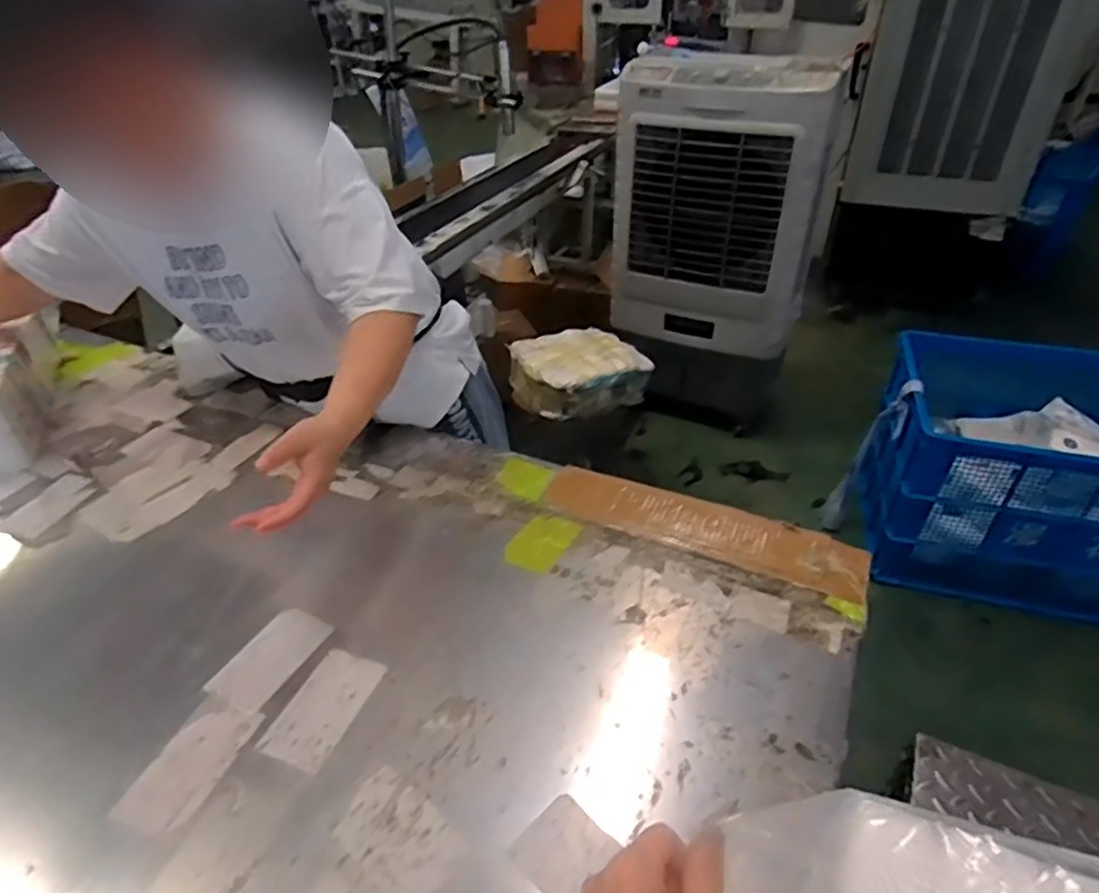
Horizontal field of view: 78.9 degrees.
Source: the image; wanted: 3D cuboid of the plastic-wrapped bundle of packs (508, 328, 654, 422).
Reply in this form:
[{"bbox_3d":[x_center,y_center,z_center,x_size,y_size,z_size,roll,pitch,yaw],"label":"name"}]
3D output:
[{"bbox_3d":[0.070,-0.201,1.816,0.339,0.134,0.265,-26,43,-29],"label":"plastic-wrapped bundle of packs"}]

